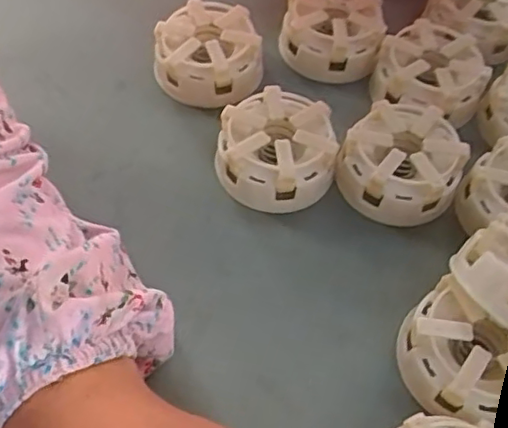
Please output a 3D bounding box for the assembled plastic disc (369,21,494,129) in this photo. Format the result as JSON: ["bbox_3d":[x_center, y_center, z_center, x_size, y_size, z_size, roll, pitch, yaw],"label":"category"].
[{"bbox_3d":[0.111,-0.087,0.381,0.069,0.027,0.070,1,56,-1],"label":"assembled plastic disc"}]

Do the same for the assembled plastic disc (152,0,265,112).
[{"bbox_3d":[-0.028,-0.099,0.378,0.065,0.030,0.064,-3,57,-5],"label":"assembled plastic disc"}]

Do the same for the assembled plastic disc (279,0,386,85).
[{"bbox_3d":[0.052,-0.122,0.403,0.064,0.031,0.064,1,57,-2],"label":"assembled plastic disc"}]

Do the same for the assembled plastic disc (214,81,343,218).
[{"bbox_3d":[0.013,-0.036,0.340,0.065,0.034,0.062,1,57,-2],"label":"assembled plastic disc"}]

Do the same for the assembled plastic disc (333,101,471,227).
[{"bbox_3d":[0.083,-0.028,0.339,0.062,0.030,0.065,1,57,-2],"label":"assembled plastic disc"}]

